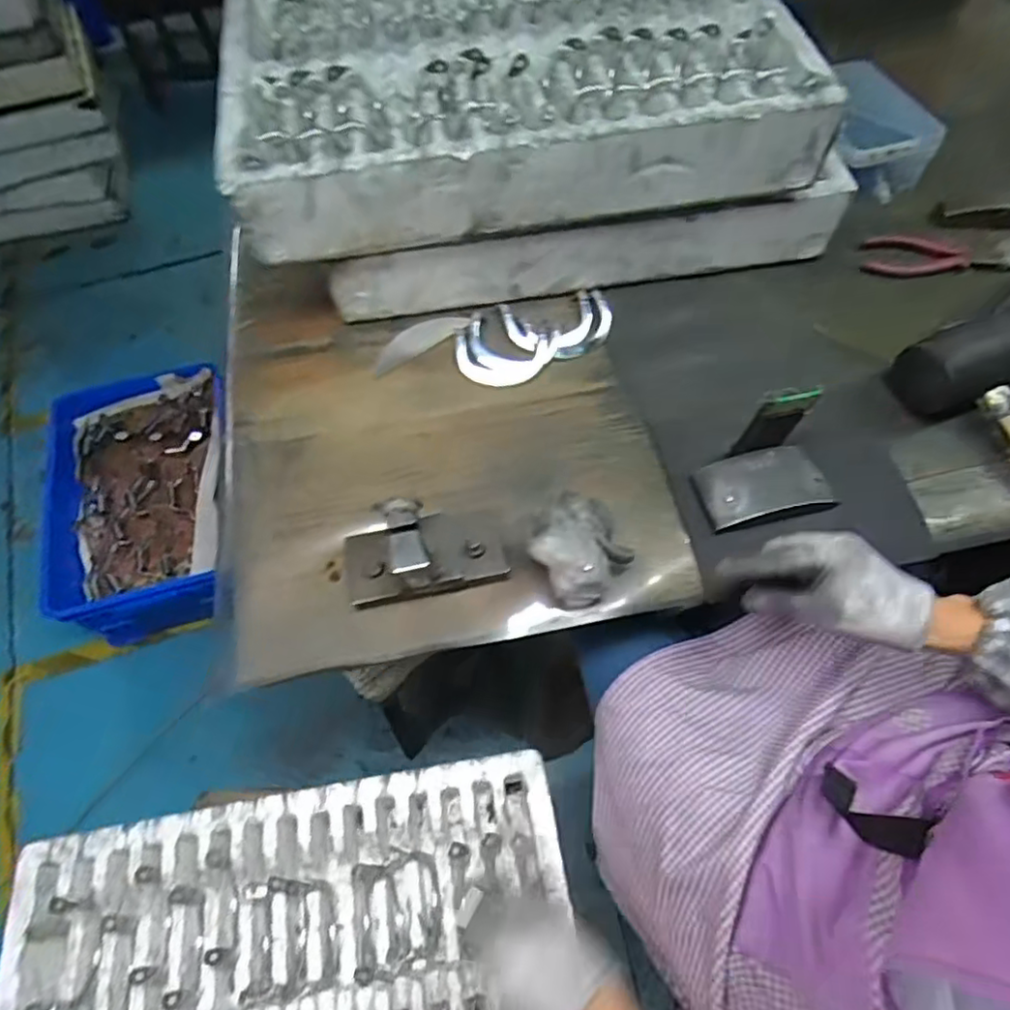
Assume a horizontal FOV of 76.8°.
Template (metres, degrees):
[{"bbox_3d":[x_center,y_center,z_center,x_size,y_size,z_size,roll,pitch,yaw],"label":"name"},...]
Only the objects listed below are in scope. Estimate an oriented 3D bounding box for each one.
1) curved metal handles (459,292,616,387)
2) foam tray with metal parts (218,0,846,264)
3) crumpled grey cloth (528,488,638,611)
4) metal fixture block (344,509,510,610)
[{"bbox_3d":[0.037,-0.177,0.671,0.177,0.032,0.084,-20,65,-9],"label":"curved metal handles"},{"bbox_3d":[-0.012,-0.491,0.657,0.516,0.083,0.483,-11,64,-5],"label":"foam tray with metal parts"},{"bbox_3d":[0.059,0.037,0.525,0.078,0.053,0.080,36,69,17],"label":"crumpled grey cloth"},{"bbox_3d":[-0.068,0.034,0.512,0.128,0.066,0.059,-12,64,-5],"label":"metal fixture block"}]

